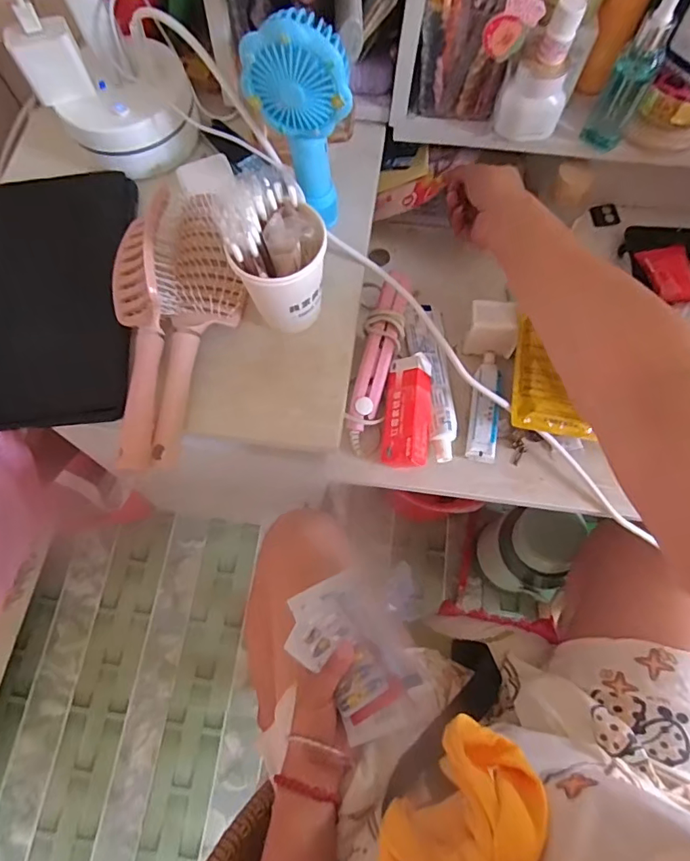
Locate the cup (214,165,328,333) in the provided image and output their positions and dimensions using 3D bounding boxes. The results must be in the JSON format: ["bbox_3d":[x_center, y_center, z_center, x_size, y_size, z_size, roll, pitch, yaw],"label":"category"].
[{"bbox_3d":[-0.050,-0.129,0.382,0.068,0.114,0.068,0,70,1],"label":"cup"}]

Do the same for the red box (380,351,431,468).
[{"bbox_3d":[0.062,-0.020,0.477,0.042,0.023,0.107,5,86,3],"label":"red box"}]

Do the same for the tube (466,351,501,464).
[{"bbox_3d":[0.141,-0.025,0.495,0.027,0.013,0.112,8,70,4],"label":"tube"}]

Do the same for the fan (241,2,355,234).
[{"bbox_3d":[-0.031,-0.241,0.393,0.071,0.148,0.040,29,73,11],"label":"fan"}]

